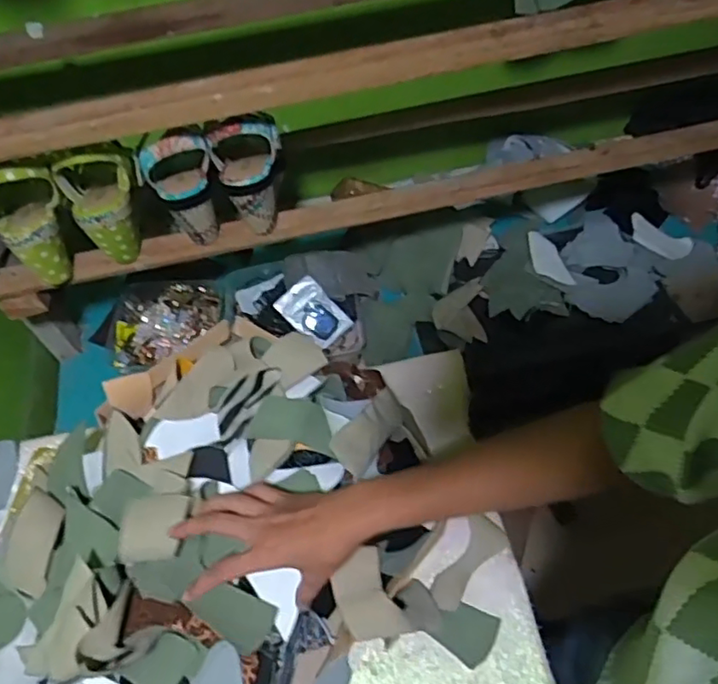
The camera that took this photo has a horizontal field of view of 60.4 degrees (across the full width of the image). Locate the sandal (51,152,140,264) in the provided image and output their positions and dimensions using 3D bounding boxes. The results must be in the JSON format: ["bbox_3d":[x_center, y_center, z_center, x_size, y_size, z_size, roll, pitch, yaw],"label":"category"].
[{"bbox_3d":[-0.290,-0.162,0.714,0.080,0.127,0.085,-27,58,-13],"label":"sandal"}]

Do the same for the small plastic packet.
[{"bbox_3d":[-0.067,-0.042,0.907,0.066,0.019,0.101,-44,93,0],"label":"small plastic packet"}]

